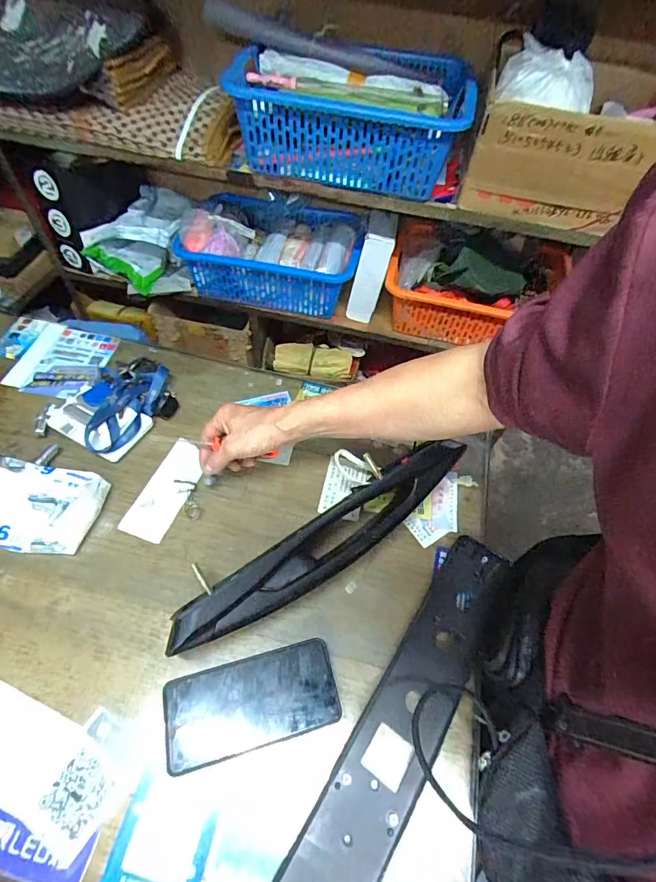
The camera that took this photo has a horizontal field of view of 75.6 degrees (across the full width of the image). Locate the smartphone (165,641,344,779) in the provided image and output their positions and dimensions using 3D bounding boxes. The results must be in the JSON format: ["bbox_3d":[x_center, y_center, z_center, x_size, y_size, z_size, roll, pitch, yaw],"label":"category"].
[{"bbox_3d":[-0.072,0.249,0.406,0.158,0.012,0.075,-11,57,-11],"label":"smartphone"}]

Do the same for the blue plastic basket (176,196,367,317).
[{"bbox_3d":[-0.149,-0.534,1.213,0.459,0.174,0.279,13,56,5],"label":"blue plastic basket"}]

